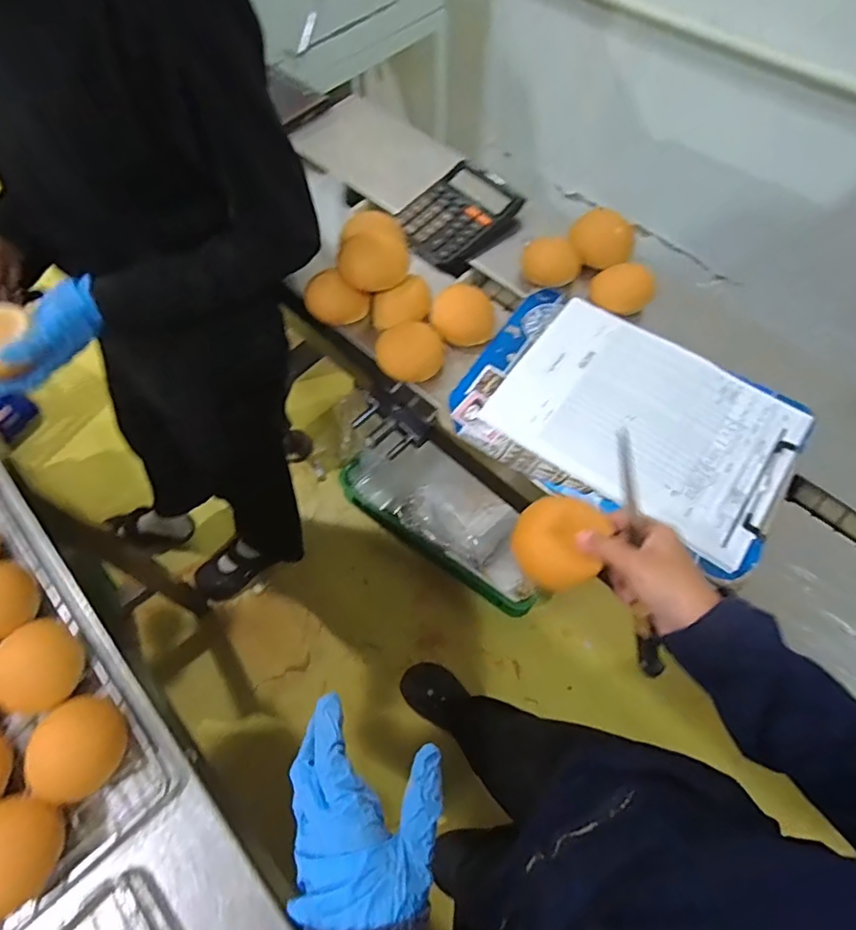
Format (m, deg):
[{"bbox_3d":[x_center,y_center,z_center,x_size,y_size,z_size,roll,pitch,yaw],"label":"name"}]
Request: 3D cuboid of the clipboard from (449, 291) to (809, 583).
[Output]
[{"bbox_3d":[0.215,-0.058,0.597,0.341,0.020,0.232,31,67,15],"label":"clipboard"}]

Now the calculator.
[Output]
[{"bbox_3d":[0.039,-0.338,0.735,0.159,0.040,0.130,-41,69,-18],"label":"calculator"}]

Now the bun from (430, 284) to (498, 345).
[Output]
[{"bbox_3d":[0.042,-0.178,0.641,0.073,0.038,0.063,3,63,2],"label":"bun"}]

